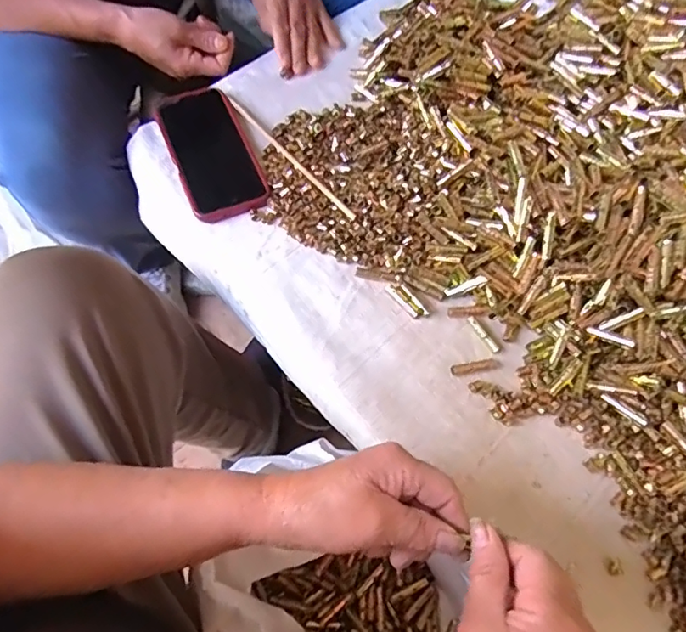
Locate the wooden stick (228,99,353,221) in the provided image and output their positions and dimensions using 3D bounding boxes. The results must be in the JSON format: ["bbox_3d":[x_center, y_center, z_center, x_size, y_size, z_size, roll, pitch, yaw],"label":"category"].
[{"bbox_3d":[-0.057,-0.172,0.580,0.010,0.008,0.213,-39,72,-14],"label":"wooden stick"}]

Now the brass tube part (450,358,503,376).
[{"bbox_3d":[0.122,0.046,0.492,0.047,0.005,0.011,-10,67,-4],"label":"brass tube part"}]

